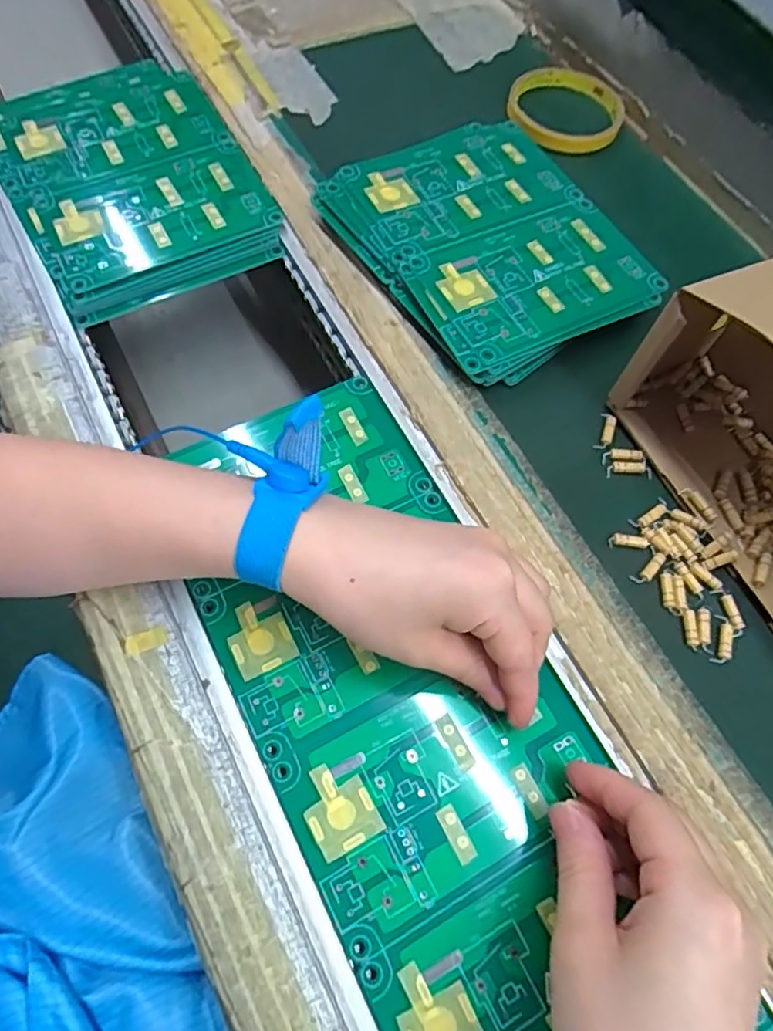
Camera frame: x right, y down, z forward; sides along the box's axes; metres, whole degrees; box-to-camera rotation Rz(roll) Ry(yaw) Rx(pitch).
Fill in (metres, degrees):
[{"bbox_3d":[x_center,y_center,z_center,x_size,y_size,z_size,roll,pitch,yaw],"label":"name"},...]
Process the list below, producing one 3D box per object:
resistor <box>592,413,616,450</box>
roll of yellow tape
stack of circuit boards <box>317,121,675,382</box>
[{"bbox_3d":[0.121,-0.046,0.341,0.008,0.004,0.024,20,68,7],"label":"resistor"},{"bbox_3d":[0.130,-0.296,0.454,0.081,0.013,0.085,1,67,-2],"label":"roll of yellow tape"},{"bbox_3d":[0.064,-0.166,0.380,0.147,0.025,0.170,-29,71,-13],"label":"stack of circuit boards"}]

